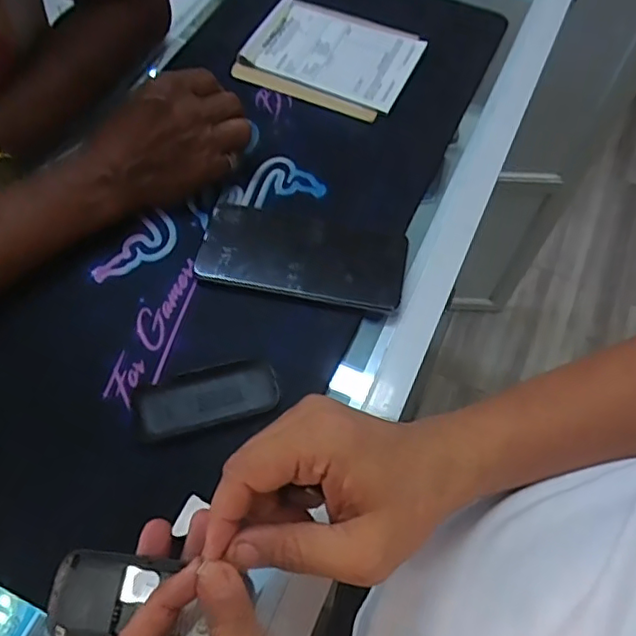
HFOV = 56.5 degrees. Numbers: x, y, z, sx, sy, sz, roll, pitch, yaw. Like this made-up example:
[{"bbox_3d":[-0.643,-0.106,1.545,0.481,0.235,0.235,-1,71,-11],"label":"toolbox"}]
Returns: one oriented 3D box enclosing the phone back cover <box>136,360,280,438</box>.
[{"bbox_3d":[-0.080,0.056,0.429,0.100,0.008,0.044,-11,62,-6],"label":"phone back cover"}]

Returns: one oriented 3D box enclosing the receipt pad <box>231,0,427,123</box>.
[{"bbox_3d":[0.015,-0.275,0.616,0.168,0.014,0.129,21,63,11],"label":"receipt pad"}]

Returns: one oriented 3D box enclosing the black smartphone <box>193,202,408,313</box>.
[{"bbox_3d":[-0.012,-0.055,0.495,0.168,0.012,0.076,9,61,5],"label":"black smartphone"}]

